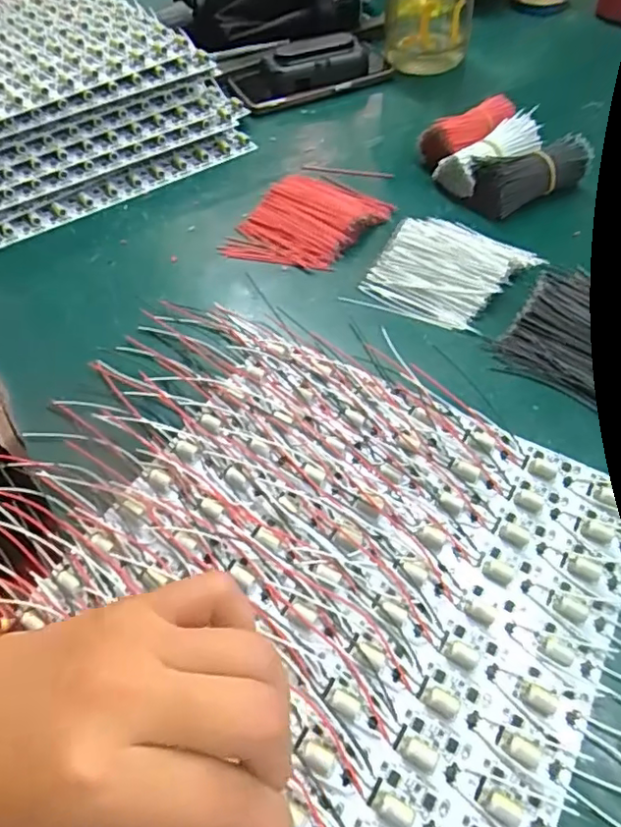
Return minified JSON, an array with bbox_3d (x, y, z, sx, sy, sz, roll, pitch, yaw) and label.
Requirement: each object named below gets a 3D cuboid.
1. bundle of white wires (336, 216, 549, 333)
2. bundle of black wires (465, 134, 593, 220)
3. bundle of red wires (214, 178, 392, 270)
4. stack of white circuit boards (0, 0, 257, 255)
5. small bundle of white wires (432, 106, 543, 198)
[{"bbox_3d":[0.095,-0.100,0.408,0.107,0.020,0.084,17,56,13],"label":"bundle of white wires"},{"bbox_3d":[0.174,-0.192,0.464,0.093,0.036,0.042,-25,57,-17],"label":"bundle of black wires"},{"bbox_3d":[-0.004,-0.150,0.453,0.090,0.020,0.109,30,60,21],"label":"bundle of red wires"},{"bbox_3d":[-0.263,-0.293,0.538,0.328,0.077,0.310,-30,59,-19],"label":"stack of white circuit boards"},{"bbox_3d":[0.150,-0.213,0.475,0.090,0.025,0.043,-34,59,-6],"label":"small bundle of white wires"}]

